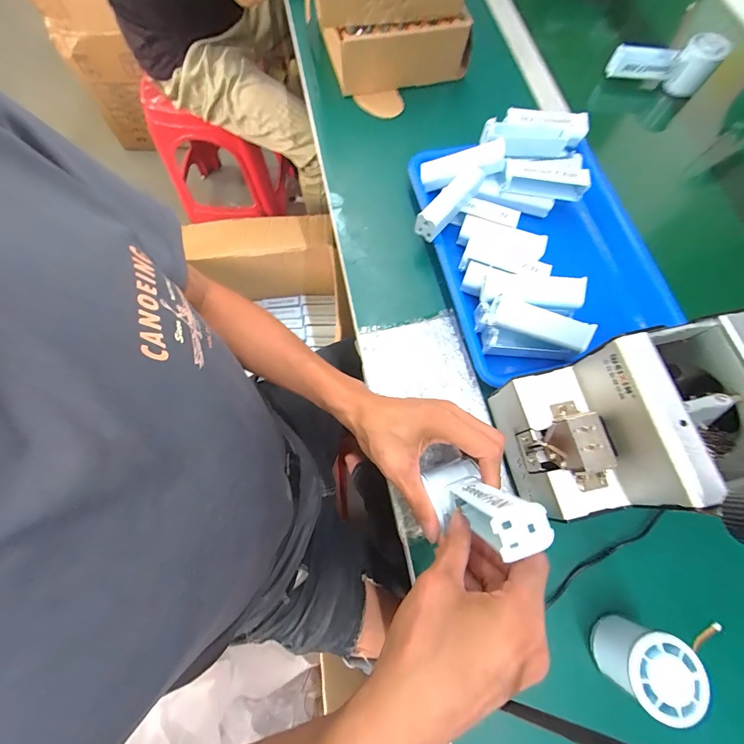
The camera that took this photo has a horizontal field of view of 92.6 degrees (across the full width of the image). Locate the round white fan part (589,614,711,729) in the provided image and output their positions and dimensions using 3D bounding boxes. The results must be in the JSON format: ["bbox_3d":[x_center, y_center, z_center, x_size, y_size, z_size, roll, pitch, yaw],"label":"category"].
[{"bbox_3d":[0.224,0.240,0.291,0.054,0.057,0.055,1,71,-2],"label":"round white fan part"}]

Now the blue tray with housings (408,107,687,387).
[{"bbox_3d":[0.203,-0.147,0.425,0.258,0.074,0.295,-17,73,-7],"label":"blue tray with housings"}]

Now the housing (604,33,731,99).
[{"bbox_3d":[0.438,-0.470,0.535,0.146,0.063,0.049,16,72,4],"label":"housing"}]

